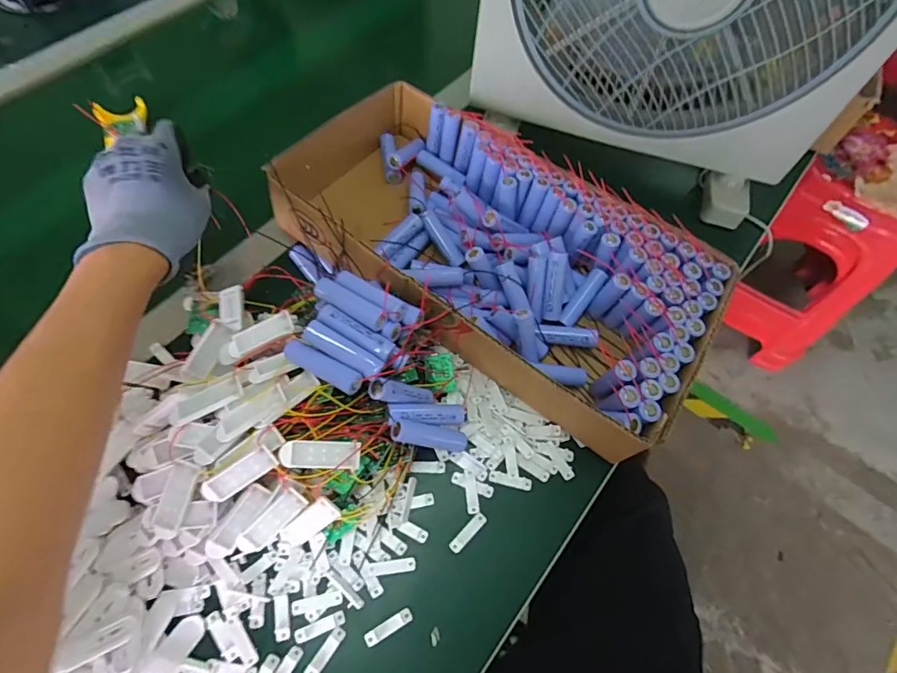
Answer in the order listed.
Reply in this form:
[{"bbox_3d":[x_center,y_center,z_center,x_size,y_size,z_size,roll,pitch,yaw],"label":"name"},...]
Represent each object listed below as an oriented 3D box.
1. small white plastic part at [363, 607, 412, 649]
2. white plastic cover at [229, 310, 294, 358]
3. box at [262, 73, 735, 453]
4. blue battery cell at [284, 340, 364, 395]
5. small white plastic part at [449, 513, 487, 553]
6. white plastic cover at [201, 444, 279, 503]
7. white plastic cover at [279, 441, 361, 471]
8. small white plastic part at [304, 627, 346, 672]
[{"bbox_3d":[-0.046,0.224,0.374,0.038,0.004,0.010,-27,67,-15],"label":"small white plastic part"},{"bbox_3d":[-0.160,-0.003,0.414,0.059,0.008,0.022,-27,67,0],"label":"white plastic cover"},{"bbox_3d":[0.048,-0.083,0.489,0.411,0.086,0.222,33,67,14],"label":"box"},{"bbox_3d":[-0.098,0.026,0.382,0.068,0.016,0.018,28,66,12],"label":"blue battery cell"},{"bbox_3d":[0.017,0.166,0.410,0.038,0.004,0.011,-41,72,-20],"label":"small white plastic part"},{"bbox_3d":[-0.160,0.106,0.370,0.058,0.007,0.022,-36,107,-6],"label":"white plastic cover"},{"bbox_3d":[-0.097,0.090,0.368,0.058,0.007,0.020,6,62,-18],"label":"white plastic cover"},{"bbox_3d":[-0.092,0.238,0.362,0.010,0.004,0.039,33,67,13],"label":"small white plastic part"}]

